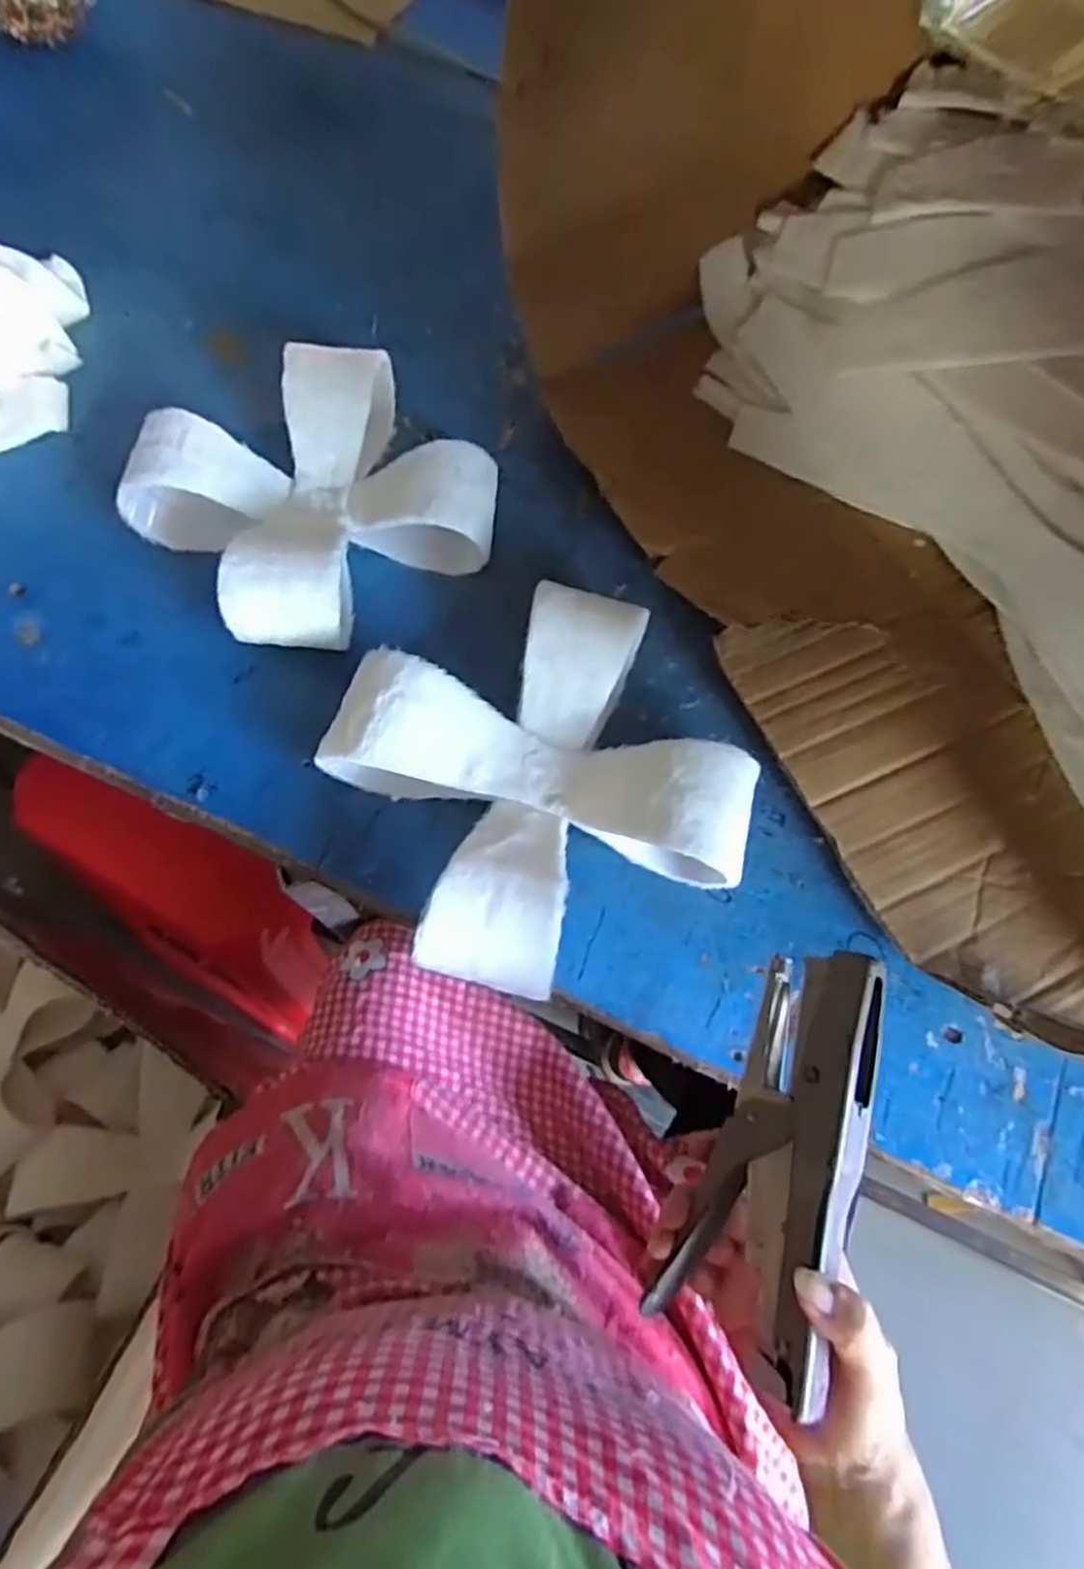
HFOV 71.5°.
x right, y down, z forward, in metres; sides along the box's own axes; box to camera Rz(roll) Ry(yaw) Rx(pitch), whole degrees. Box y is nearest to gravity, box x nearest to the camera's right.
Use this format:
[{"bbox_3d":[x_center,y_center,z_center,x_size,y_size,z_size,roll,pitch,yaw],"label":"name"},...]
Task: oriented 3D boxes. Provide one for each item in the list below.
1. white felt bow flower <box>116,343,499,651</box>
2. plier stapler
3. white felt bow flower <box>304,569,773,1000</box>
[{"bbox_3d":[-0.161,-0.209,0.548,0.223,0.066,0.223,1,67,-1],"label":"white felt bow flower"},{"bbox_3d":[0.112,0.167,0.351,0.024,0.079,0.177,27,75,-33],"label":"plier stapler"},{"bbox_3d":[0.002,-0.003,0.471,0.228,0.068,0.220,-29,72,-12],"label":"white felt bow flower"}]

